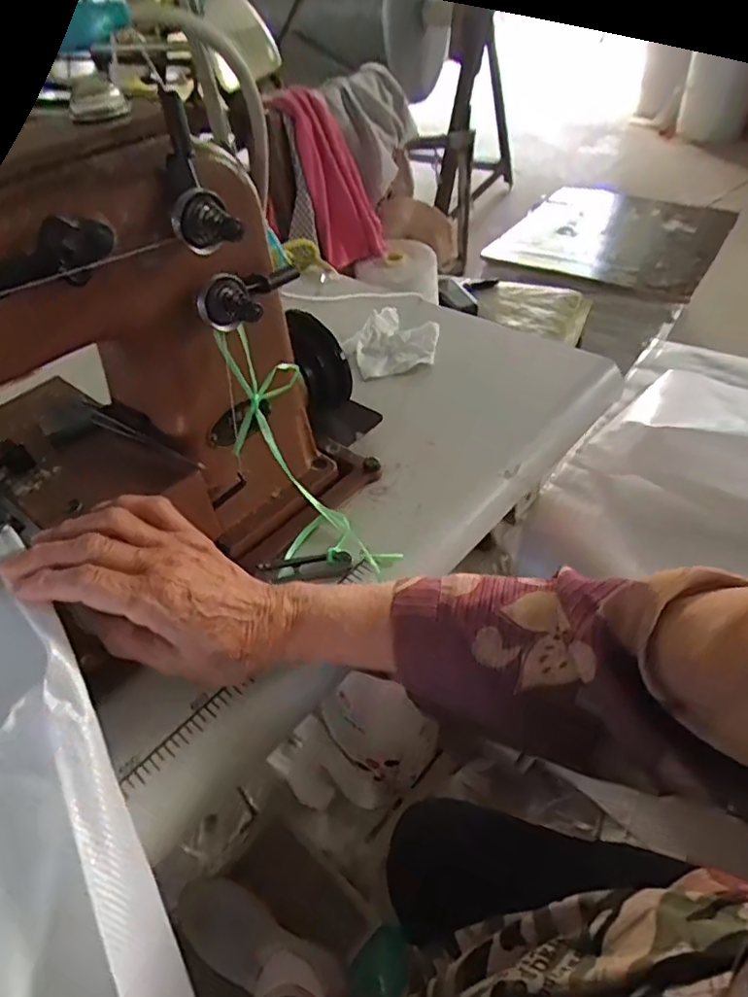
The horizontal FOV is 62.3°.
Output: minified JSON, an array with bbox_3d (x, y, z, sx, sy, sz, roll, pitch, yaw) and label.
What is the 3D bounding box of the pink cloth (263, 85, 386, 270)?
[{"bbox_3d":[-0.077,-0.596,1.152,0.131,0.310,0.070,-39,29,-29],"label":"pink cloth"}]

